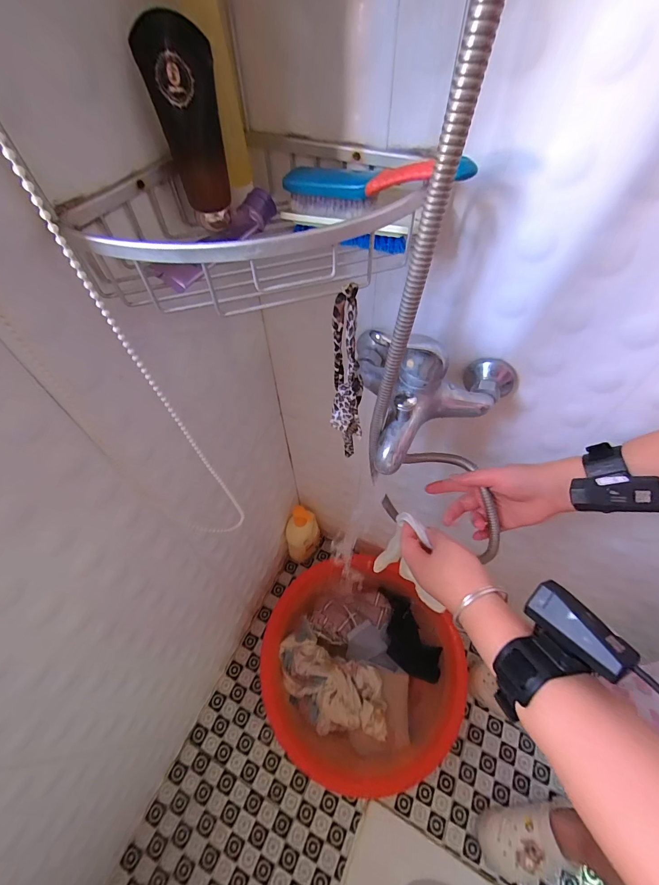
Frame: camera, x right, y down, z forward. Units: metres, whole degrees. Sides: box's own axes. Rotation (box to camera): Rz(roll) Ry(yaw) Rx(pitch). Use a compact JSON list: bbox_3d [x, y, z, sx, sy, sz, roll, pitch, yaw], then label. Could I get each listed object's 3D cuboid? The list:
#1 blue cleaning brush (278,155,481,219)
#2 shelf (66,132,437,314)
[{"bbox_3d":[0.033,-0.208,0.291,0.151,0.042,0.029,22,57,17],"label":"blue cleaning brush"},{"bbox_3d":[-0.052,-0.183,0.298,0.243,0.062,0.211,16,55,13],"label":"shelf"}]

